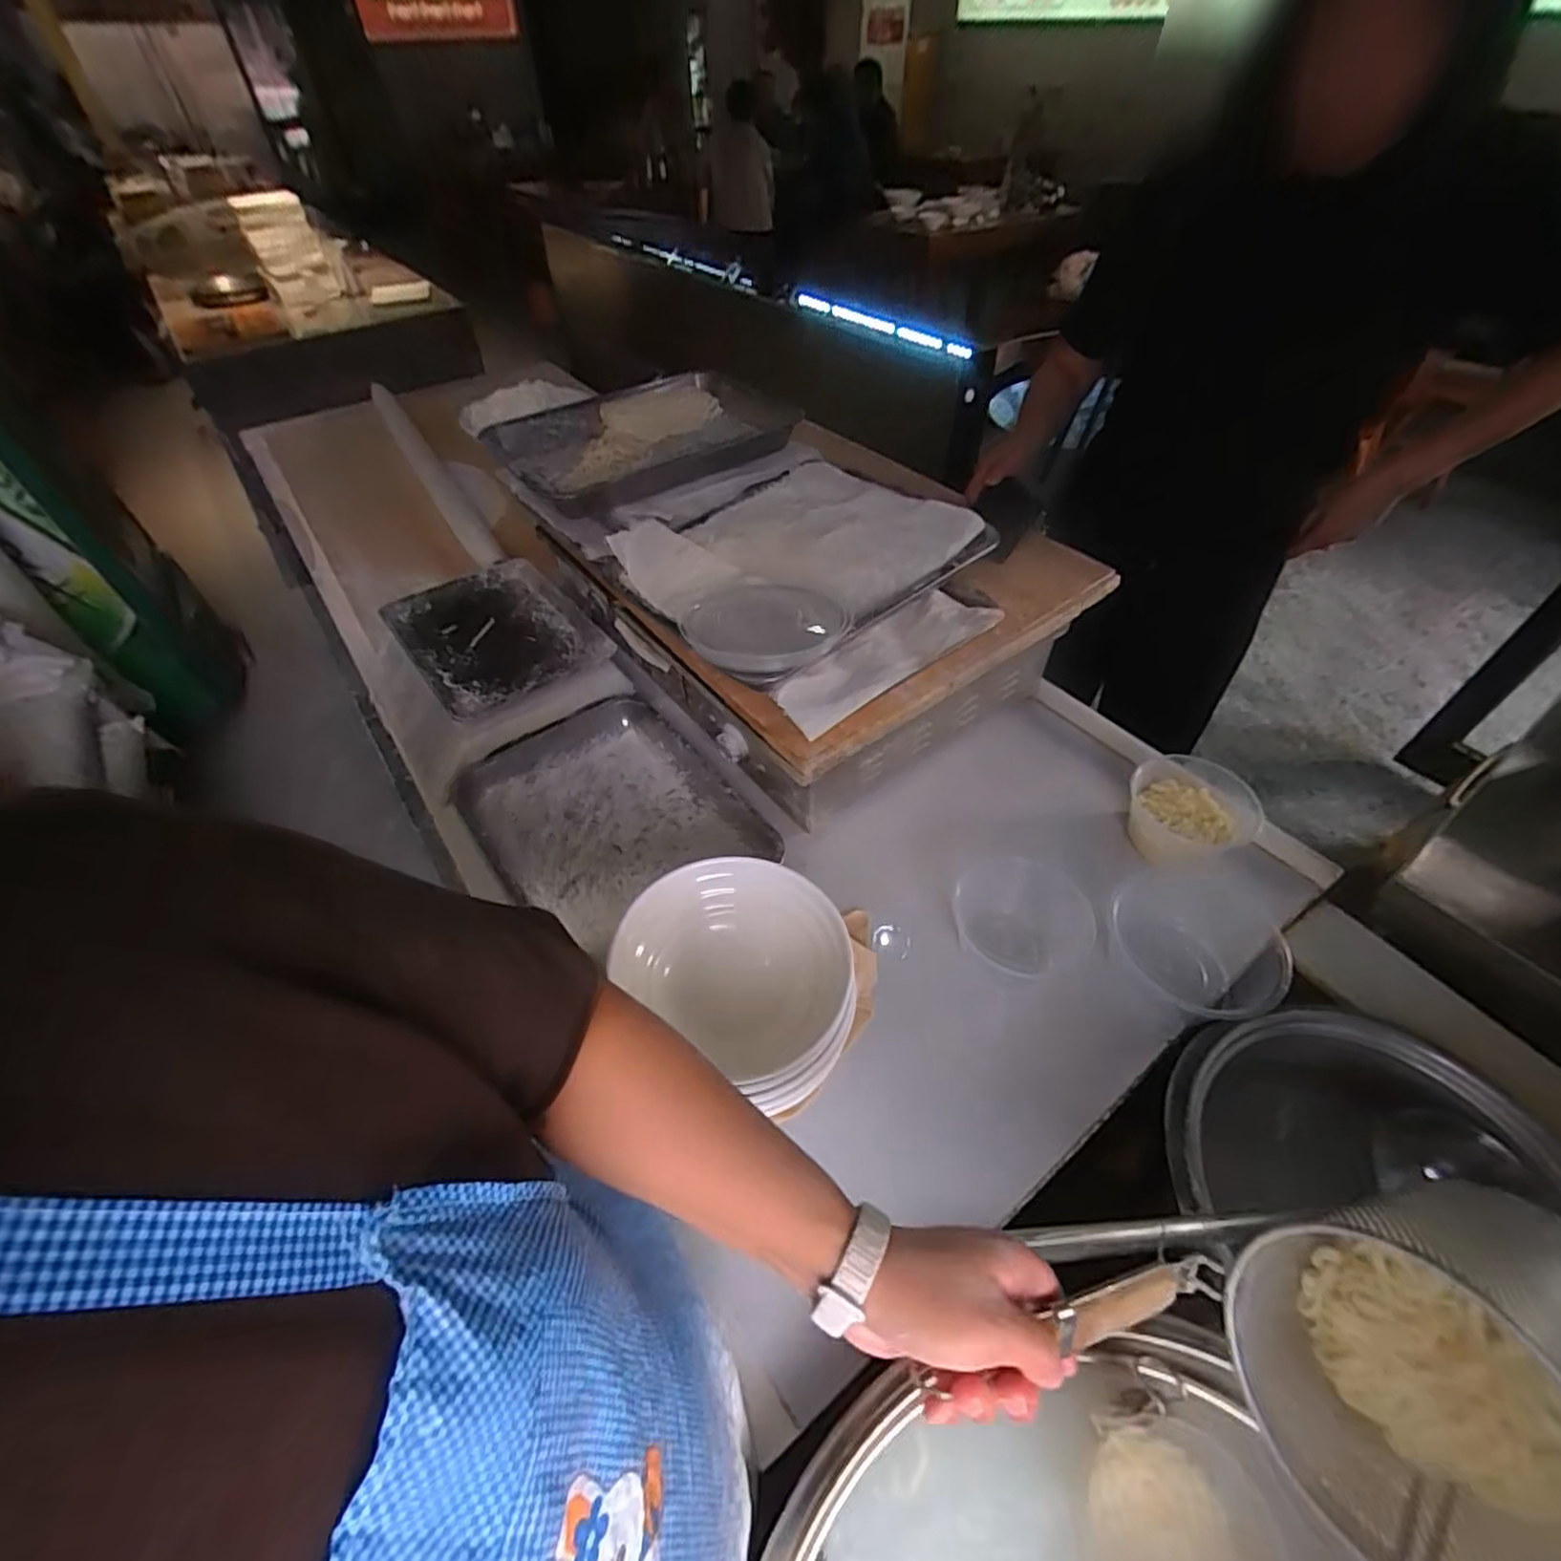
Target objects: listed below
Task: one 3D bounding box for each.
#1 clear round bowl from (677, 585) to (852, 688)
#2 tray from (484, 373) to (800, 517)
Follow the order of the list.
[{"bbox_3d":[-0.012,-0.164,0.696,0.171,0.029,0.170,0,49,0],"label":"clear round bowl"},{"bbox_3d":[-0.193,-0.521,1.017,0.426,0.039,0.342,-28,54,-22],"label":"tray"}]

